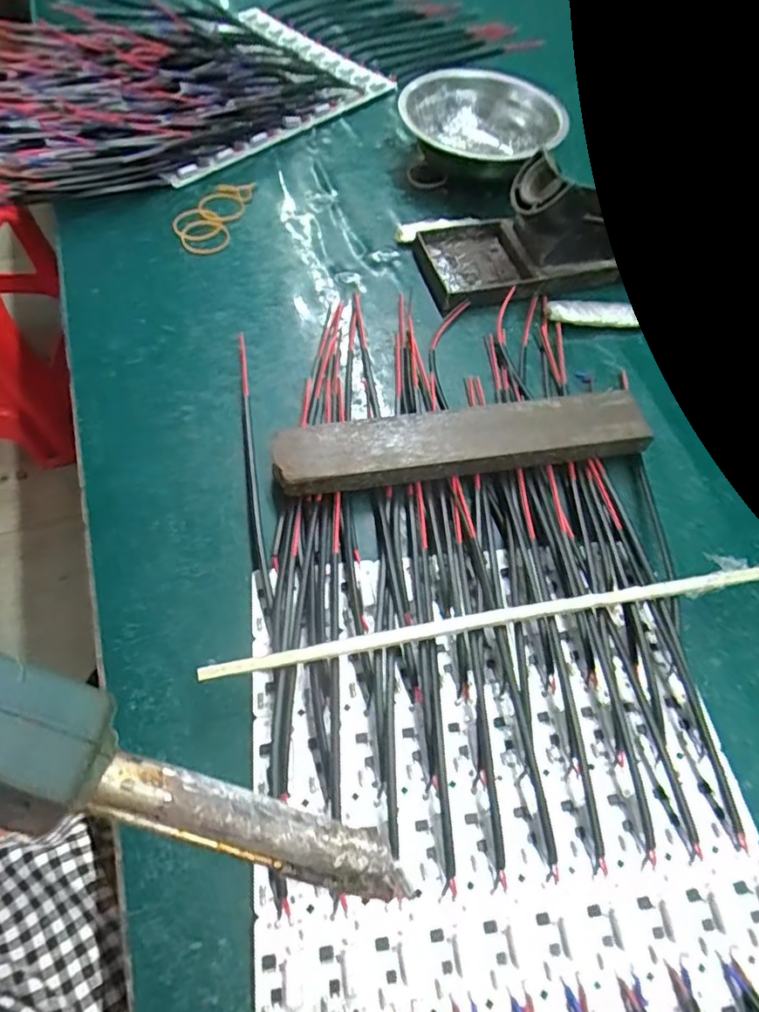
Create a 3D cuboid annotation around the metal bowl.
[{"bbox_3d":[0.082,-0.302,0.484,0.119,0.041,0.119,1,59,-1],"label":"metal bowl"}]

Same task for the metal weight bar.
[{"bbox_3d":[0.044,-0.035,0.322,0.197,0.023,0.037,-8,60,-7],"label":"metal weight bar"}]

